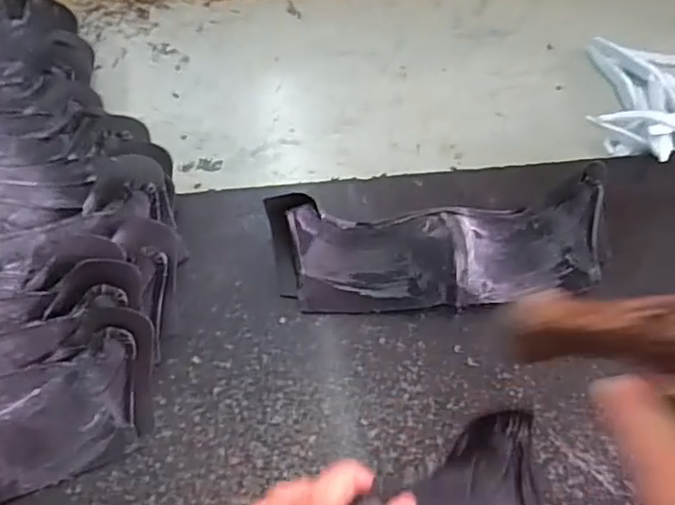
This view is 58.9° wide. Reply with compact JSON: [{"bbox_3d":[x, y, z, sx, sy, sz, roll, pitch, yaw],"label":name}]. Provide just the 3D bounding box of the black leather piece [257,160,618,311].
[{"bbox_3d":[0.063,-0.005,0.361,0.198,0.034,0.071,-8,67,-4],"label":"black leather piece"}]

